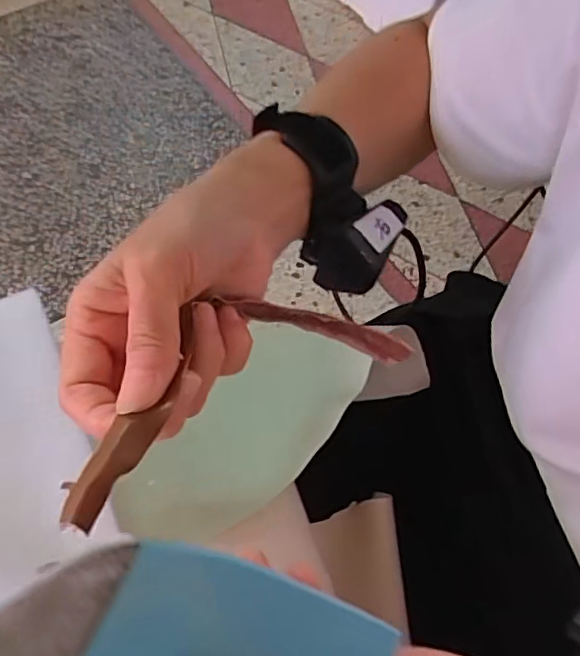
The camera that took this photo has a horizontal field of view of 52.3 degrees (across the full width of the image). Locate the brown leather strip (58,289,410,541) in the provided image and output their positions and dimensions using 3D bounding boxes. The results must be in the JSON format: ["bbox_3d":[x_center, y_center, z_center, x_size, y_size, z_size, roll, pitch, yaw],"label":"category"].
[{"bbox_3d":[-0.018,0.018,0.236,0.168,0.014,0.054,-24,65,-42],"label":"brown leather strip"}]

